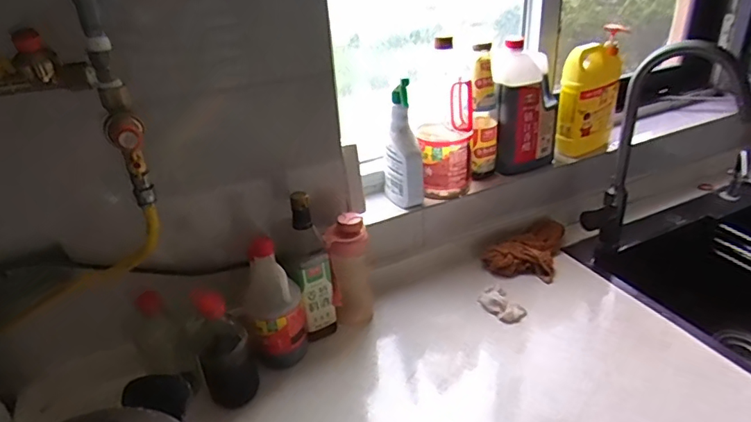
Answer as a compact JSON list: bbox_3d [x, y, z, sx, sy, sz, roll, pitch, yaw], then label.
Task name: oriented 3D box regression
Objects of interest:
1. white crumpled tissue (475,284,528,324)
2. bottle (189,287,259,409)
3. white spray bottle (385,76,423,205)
[{"bbox_3d":[0.224,0.164,0.938,0.059,0.021,0.095,-17,33,-24],"label":"white crumpled tissue"},{"bbox_3d":[-0.224,0.194,0.765,0.075,0.163,0.100,-14,32,-21],"label":"bottle"},{"bbox_3d":[0.052,-0.123,0.970,0.072,0.223,0.078,-3,30,2],"label":"white spray bottle"}]

